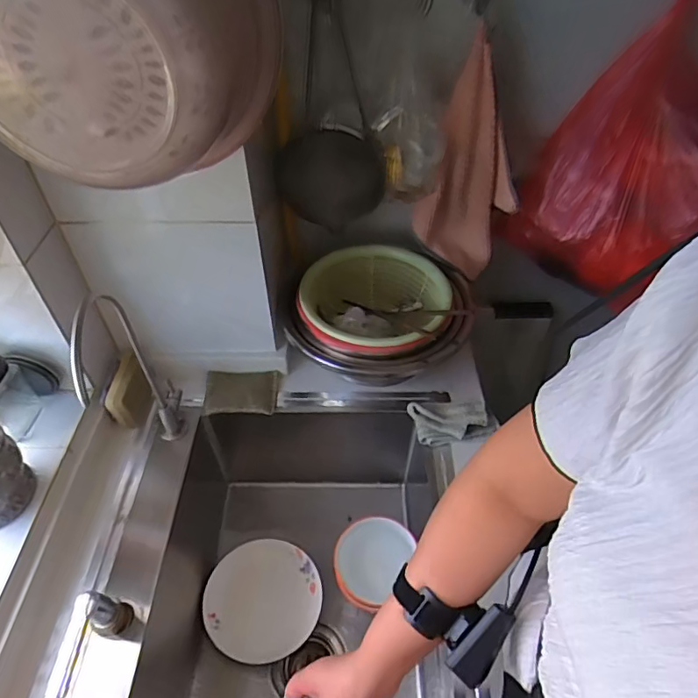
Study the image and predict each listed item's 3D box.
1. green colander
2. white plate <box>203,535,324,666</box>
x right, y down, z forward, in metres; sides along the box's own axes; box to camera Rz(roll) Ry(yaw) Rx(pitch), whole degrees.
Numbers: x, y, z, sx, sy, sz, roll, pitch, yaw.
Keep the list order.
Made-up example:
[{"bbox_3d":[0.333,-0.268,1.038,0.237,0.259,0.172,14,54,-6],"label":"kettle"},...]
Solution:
[{"bbox_3d":[0.042,-0.062,0.835,0.239,0.091,0.240,0,46,-1],"label":"green colander"},{"bbox_3d":[-0.131,0.380,0.779,0.165,0.028,0.166,0,46,-1],"label":"white plate"}]

